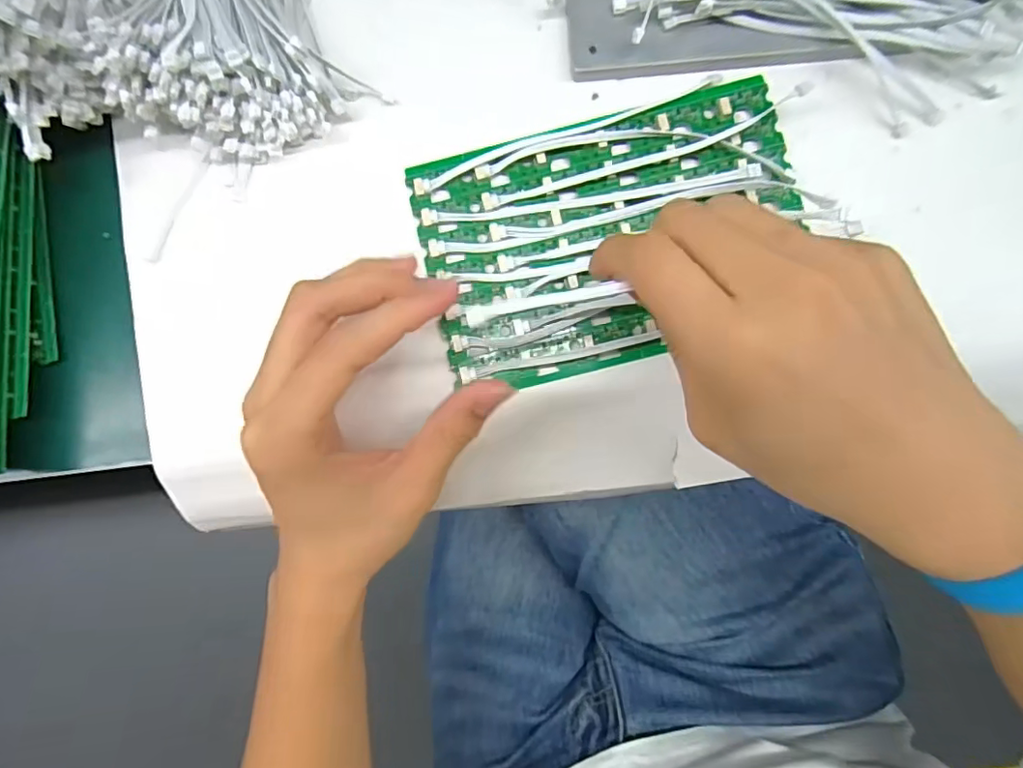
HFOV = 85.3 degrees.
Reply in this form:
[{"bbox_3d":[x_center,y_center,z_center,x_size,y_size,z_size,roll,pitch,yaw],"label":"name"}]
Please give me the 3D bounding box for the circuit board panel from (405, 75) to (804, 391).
[{"bbox_3d":[0.049,-0.071,0.271,0.179,0.014,0.118,-14,90,0],"label":"circuit board panel"}]

